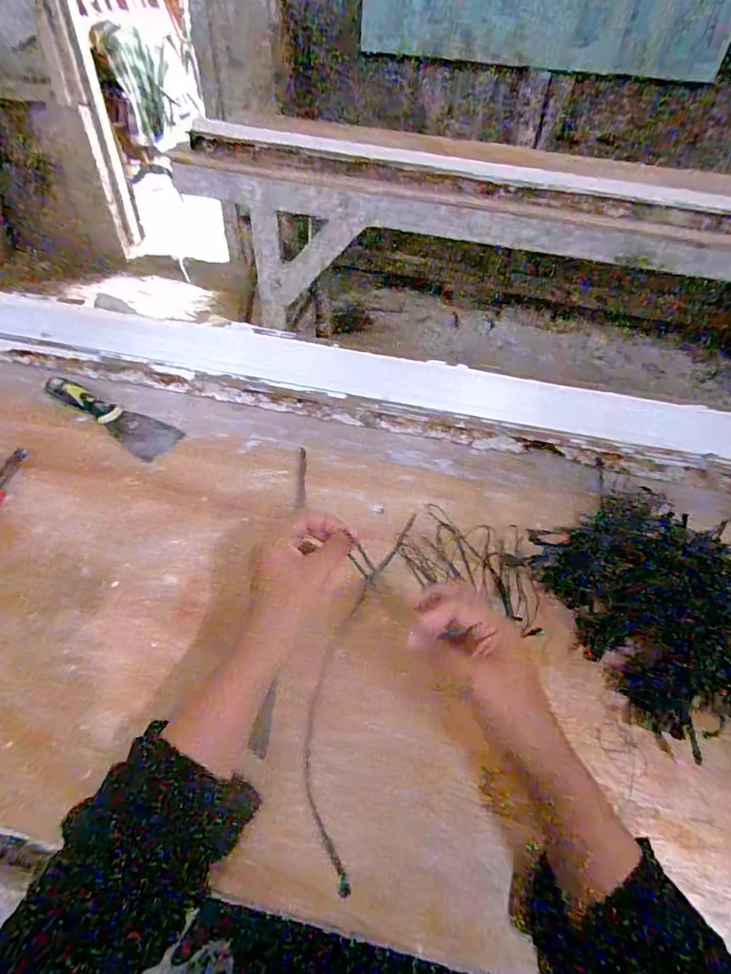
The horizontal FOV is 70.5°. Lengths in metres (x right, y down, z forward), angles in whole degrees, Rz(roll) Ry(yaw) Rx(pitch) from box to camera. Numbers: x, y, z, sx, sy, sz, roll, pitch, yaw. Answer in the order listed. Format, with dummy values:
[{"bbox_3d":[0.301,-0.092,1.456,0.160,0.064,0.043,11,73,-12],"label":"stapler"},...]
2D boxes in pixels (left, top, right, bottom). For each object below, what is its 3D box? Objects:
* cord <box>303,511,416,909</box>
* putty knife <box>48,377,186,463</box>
[{"bbox_3d":[-0.007,0.142,0.438,0.055,0.007,0.314,12,48,4],"label":"cord"},{"bbox_3d":[-0.301,-0.090,0.618,0.185,0.024,0.054,28,51,21],"label":"putty knife"}]

